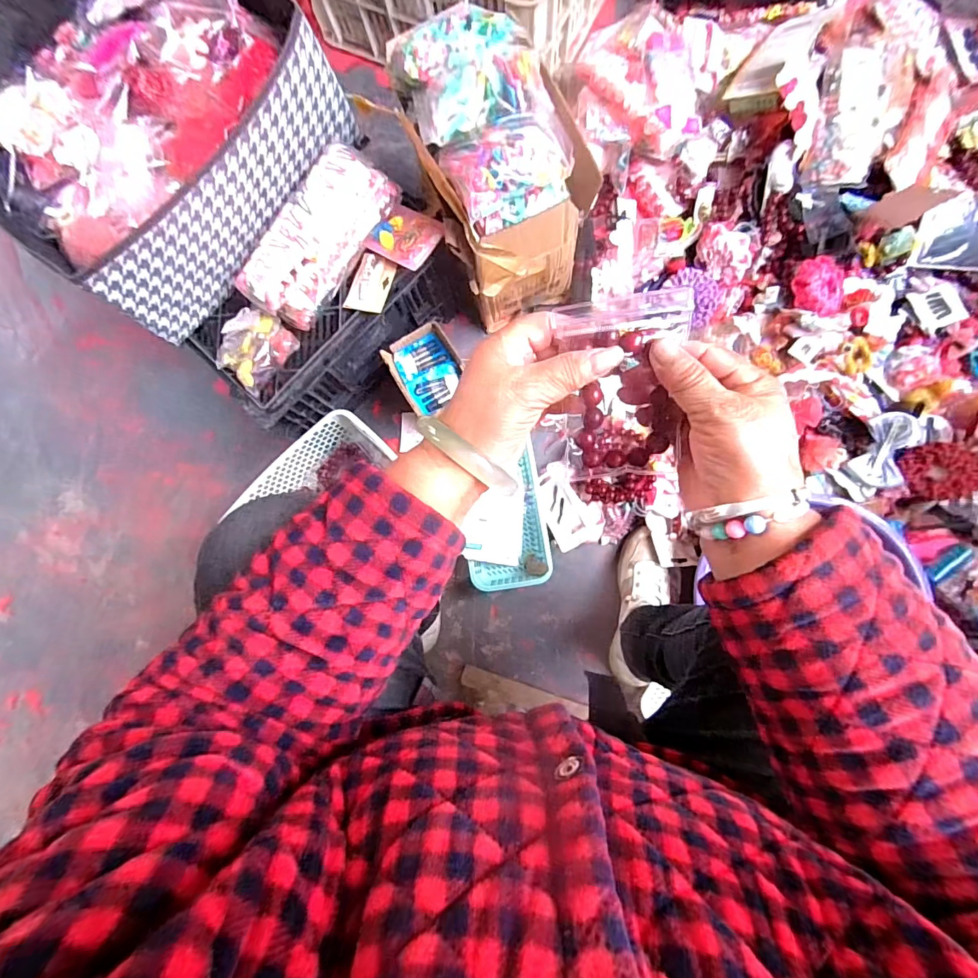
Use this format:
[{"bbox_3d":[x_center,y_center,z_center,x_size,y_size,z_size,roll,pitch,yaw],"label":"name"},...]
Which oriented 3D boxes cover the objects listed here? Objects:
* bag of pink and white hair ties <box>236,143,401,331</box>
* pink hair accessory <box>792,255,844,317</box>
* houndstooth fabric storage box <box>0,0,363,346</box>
[{"bbox_3d":[-0.222,-0.326,0.601,0.093,0.075,0.233,34,88,8],"label":"bag of pink and white hair ties"},{"bbox_3d":[0.516,-0.315,0.712,0.069,0.028,0.087,-18,102,6],"label":"pink hair accessory"},{"bbox_3d":[-0.430,-0.465,0.570,0.388,0.141,0.384,-44,83,4],"label":"houndstooth fabric storage box"}]

